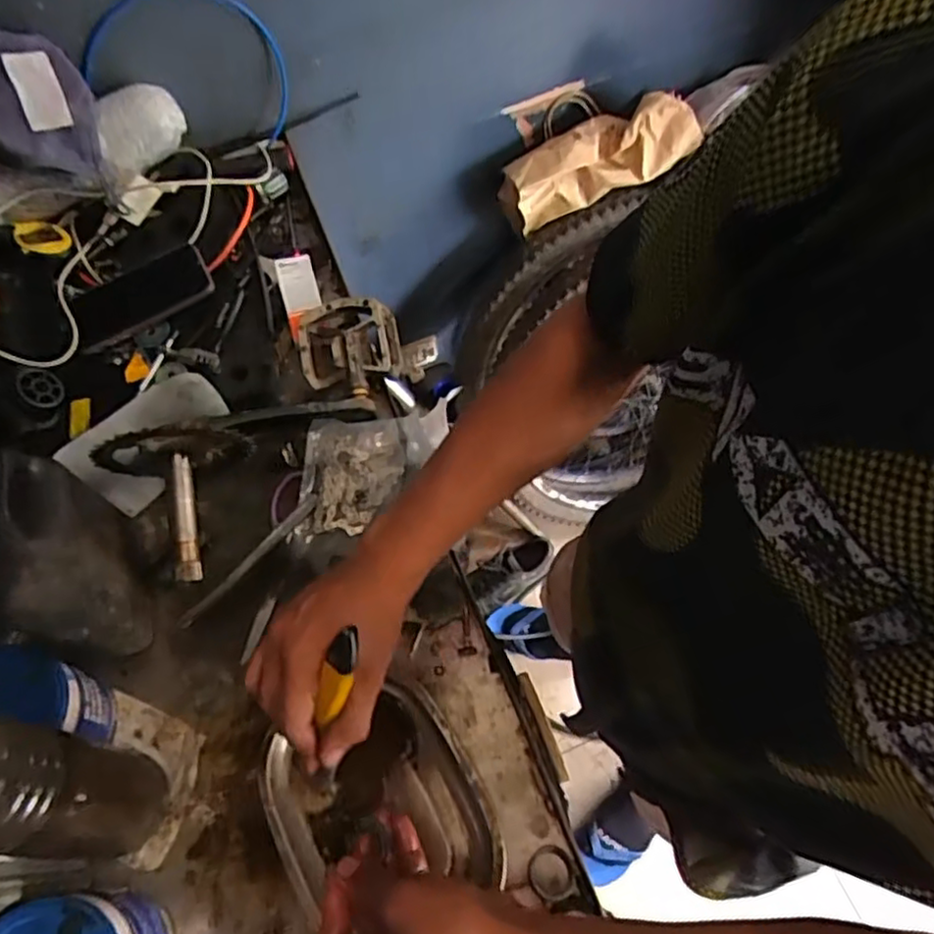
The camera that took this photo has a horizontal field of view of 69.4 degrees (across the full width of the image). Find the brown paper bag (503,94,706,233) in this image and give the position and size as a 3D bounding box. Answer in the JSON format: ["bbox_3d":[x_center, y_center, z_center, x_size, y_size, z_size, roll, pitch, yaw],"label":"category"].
[{"bbox_3d":[0.204,-0.468,1.033,0.304,0.135,0.082,-23,65,6],"label":"brown paper bag"}]

